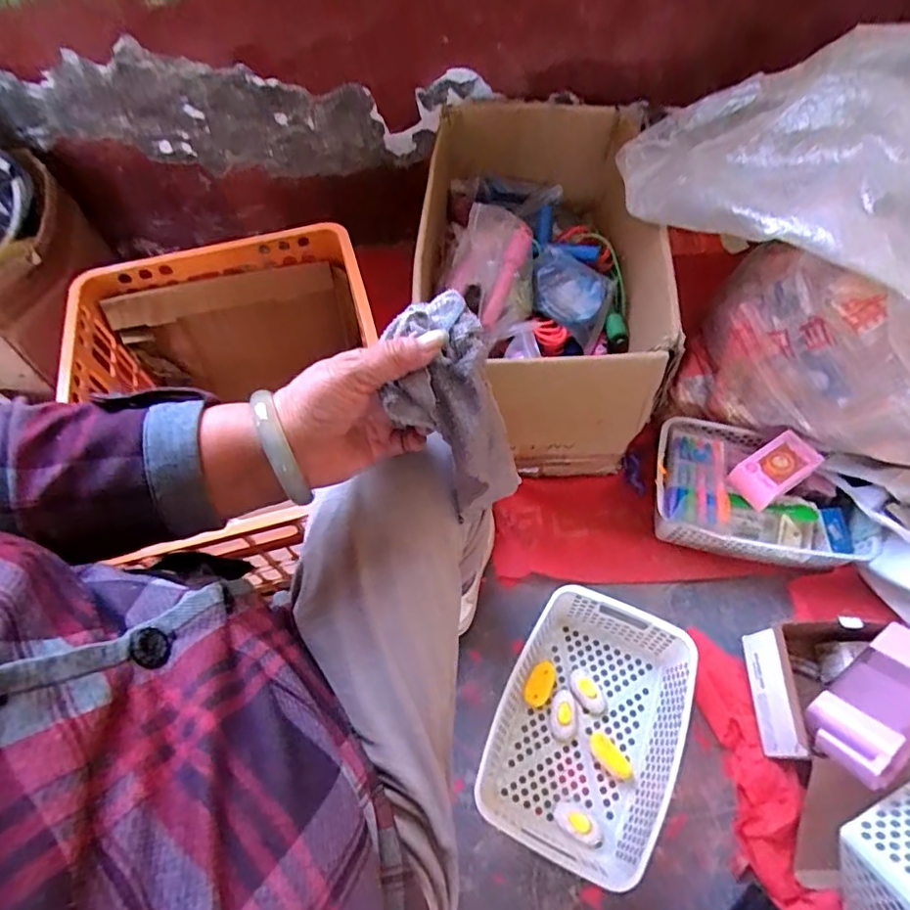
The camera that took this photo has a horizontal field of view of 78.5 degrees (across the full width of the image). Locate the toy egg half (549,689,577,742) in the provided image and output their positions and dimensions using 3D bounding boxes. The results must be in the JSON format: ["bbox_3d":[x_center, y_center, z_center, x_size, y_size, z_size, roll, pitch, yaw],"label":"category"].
[{"bbox_3d":[0.143,0.341,0.730,0.035,0.011,0.059,5,60,5],"label":"toy egg half"}]

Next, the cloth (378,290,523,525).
[{"bbox_3d":[-0.003,-0.026,0.359,0.067,0.139,0.027,-21,19,-10],"label":"cloth"}]

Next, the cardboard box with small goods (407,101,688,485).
[{"bbox_3d":[0.129,-0.278,0.920,0.338,0.282,0.611,-4,60,0],"label":"cardboard box with small goods"}]

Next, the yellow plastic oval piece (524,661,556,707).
[{"bbox_3d":[0.117,0.314,0.762,0.035,0.025,0.059,22,63,14],"label":"yellow plastic oval piece"}]

